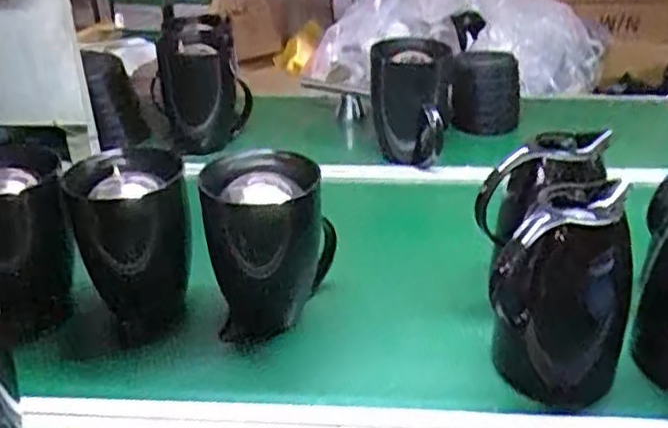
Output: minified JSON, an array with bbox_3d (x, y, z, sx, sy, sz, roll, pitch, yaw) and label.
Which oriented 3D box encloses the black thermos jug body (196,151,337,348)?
[{"bbox_3d":[-0.073,0.028,0.806,0.131,0.182,0.125,-2,30,-1],"label":"black thermos jug body"}]

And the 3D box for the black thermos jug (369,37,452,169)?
[{"bbox_3d":[0.122,-0.174,1.145,0.124,0.180,0.142,1,30,5],"label":"black thermos jug"}]

